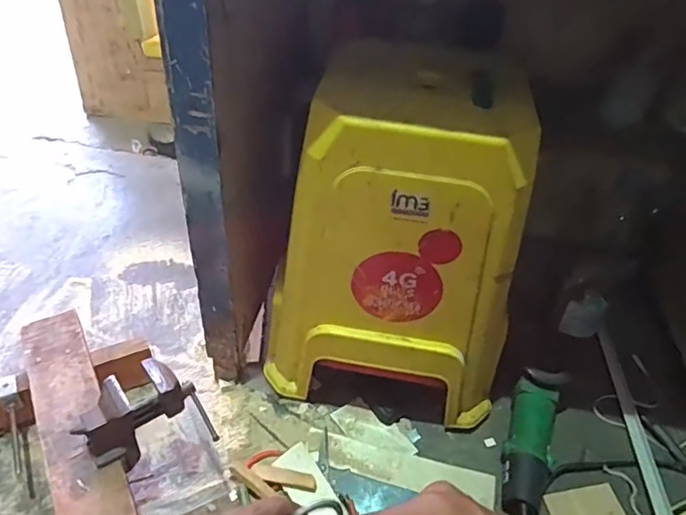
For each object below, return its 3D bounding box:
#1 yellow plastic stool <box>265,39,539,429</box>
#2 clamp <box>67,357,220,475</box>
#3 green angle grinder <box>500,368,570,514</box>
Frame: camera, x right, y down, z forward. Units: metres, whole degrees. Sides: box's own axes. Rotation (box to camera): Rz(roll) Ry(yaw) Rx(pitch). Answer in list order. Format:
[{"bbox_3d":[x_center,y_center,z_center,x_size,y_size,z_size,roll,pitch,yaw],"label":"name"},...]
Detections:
[{"bbox_3d":[0.083,-0.013,0.761,0.338,0.482,0.251,9,43,3],"label":"yellow plastic stool"},{"bbox_3d":[-0.255,0.202,0.662,0.142,0.120,0.064,-23,50,-28],"label":"clamp"},{"bbox_3d":[0.278,0.278,0.777,0.068,0.071,0.227,18,44,12],"label":"green angle grinder"}]

